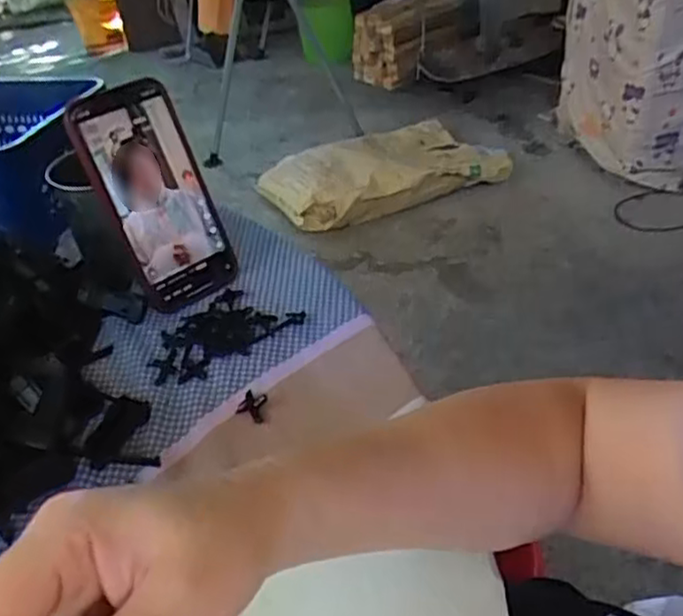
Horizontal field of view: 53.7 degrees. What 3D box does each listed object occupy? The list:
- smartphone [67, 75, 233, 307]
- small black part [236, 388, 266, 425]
[{"bbox_3d":[-0.134,-0.081,0.490,0.072,0.156,0.014,-31,20,-29],"label":"smartphone"},{"bbox_3d":[-0.053,0.059,0.408,0.018,0.007,0.020,10,40,19],"label":"small black part"}]

